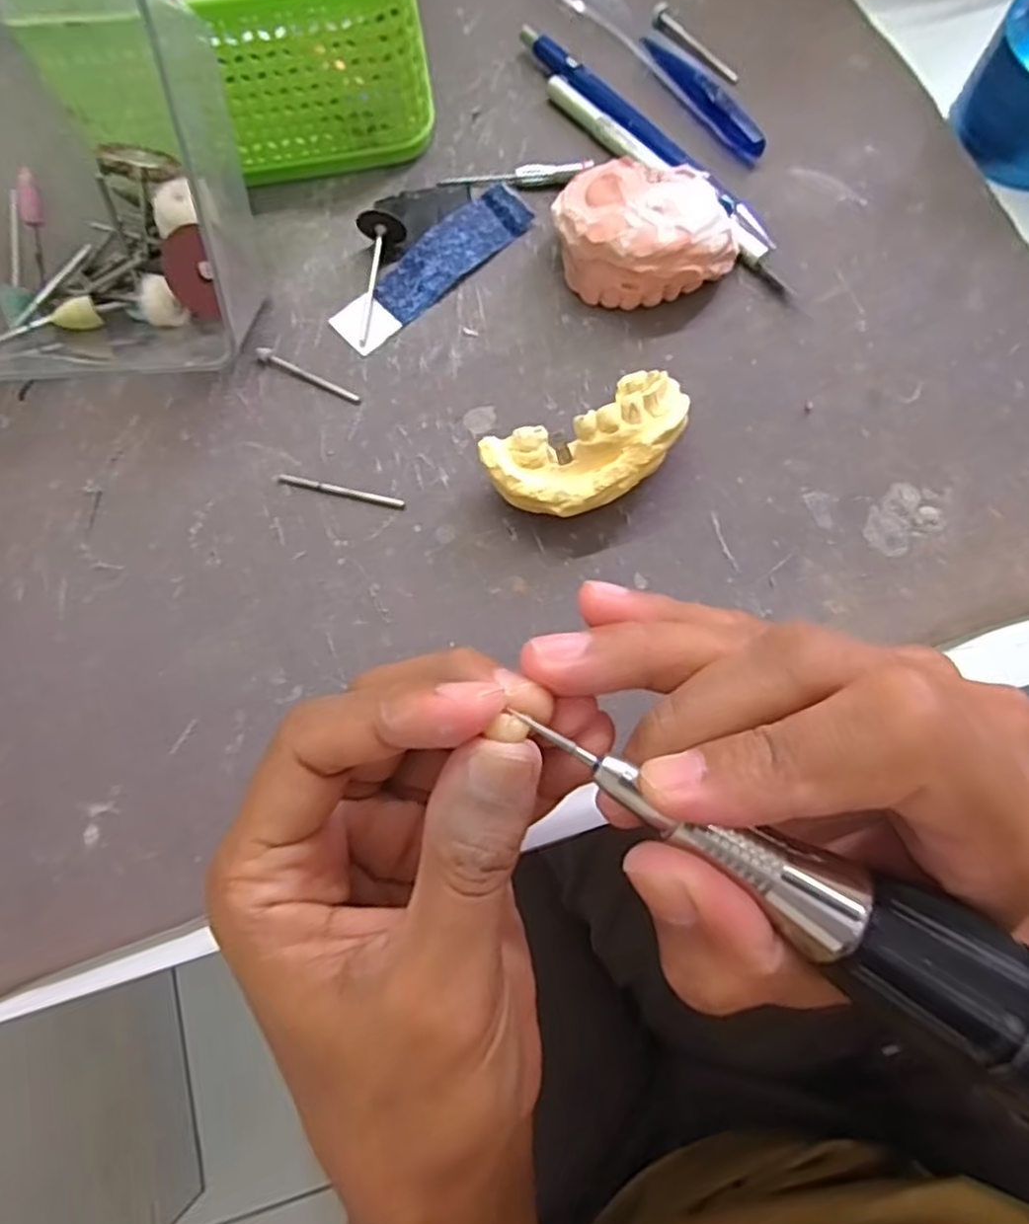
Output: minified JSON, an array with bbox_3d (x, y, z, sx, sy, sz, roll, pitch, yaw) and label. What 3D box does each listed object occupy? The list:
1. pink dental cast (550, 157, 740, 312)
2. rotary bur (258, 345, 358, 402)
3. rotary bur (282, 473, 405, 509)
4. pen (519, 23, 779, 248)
[{"bbox_3d":[0.045,-0.133,0.241,0.059,0.033,0.043,-9,74,-2],"label":"pink dental cast"},{"bbox_3d":[-0.073,-0.083,0.244,0.040,0.004,0.005,27,76,8],"label":"rotary bur"},{"bbox_3d":[-0.058,-0.041,0.232,0.043,0.004,0.004,13,75,5],"label":"rotary bur"},{"bbox_3d":[0.049,-0.185,0.269,0.009,0.010,0.137,-39,77,-10],"label":"pen"}]

